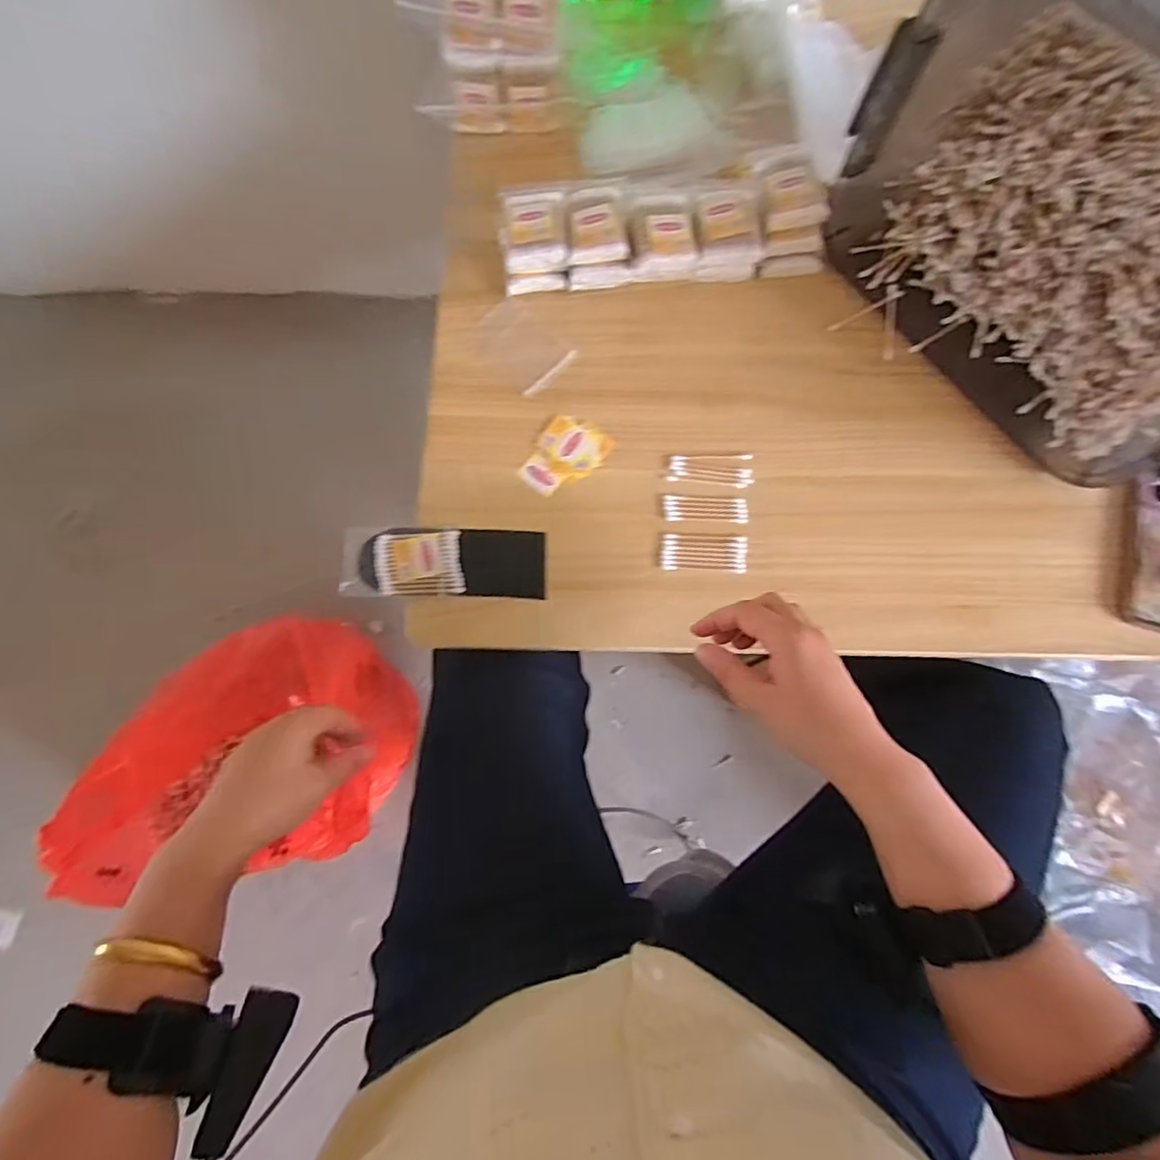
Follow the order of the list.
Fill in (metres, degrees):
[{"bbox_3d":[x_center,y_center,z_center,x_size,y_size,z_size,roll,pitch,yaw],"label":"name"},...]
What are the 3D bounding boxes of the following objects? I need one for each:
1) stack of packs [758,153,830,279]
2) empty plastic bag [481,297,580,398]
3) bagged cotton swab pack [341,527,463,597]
[{"bbox_3d":[0.207,-0.365,0.591,0.065,0.044,0.106,-4,75,0],"label":"stack of packs"},{"bbox_3d":[-0.059,-0.233,0.595,0.067,0.004,0.099,-42,78,-10],"label":"empty plastic bag"},{"bbox_3d":[-0.158,-0.017,0.537,0.105,0.006,0.063,-1,75,1],"label":"bagged cotton swab pack"}]

